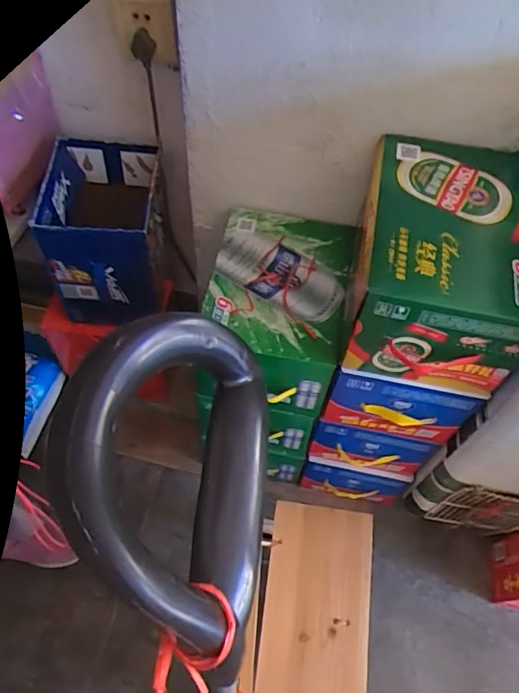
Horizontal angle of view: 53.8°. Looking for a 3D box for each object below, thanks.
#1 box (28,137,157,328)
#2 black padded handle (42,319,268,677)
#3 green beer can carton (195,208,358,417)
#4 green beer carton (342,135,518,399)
[{"bbox_3d":[-0.270,-0.207,0.924,0.168,0.220,0.229,0,58,-4],"label":"box"},{"bbox_3d":[-0.045,0.065,0.264,0.027,0.133,0.175,-21,56,32],"label":"black padded handle"},{"bbox_3d":[0.031,-0.063,0.835,0.210,0.151,0.274,11,58,4],"label":"green beer can carton"},{"bbox_3d":[0.237,-0.110,0.678,0.205,0.175,0.272,11,58,3],"label":"green beer carton"}]

